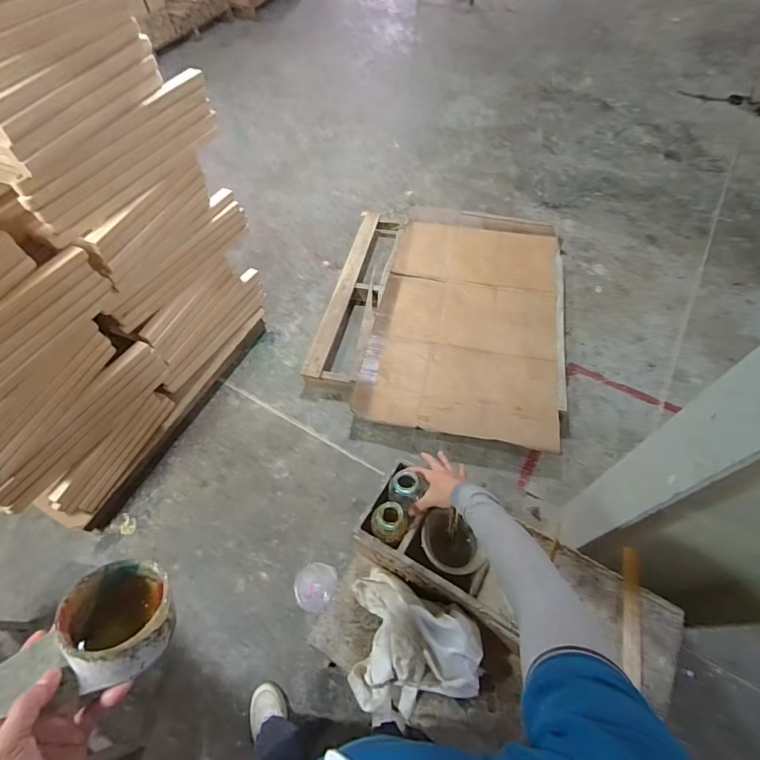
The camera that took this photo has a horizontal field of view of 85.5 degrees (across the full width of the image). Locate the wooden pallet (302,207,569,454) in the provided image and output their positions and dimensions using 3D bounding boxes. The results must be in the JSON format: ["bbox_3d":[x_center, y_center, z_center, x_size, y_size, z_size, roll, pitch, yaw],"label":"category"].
[{"bbox_3d":[0.293,-0.326,1.773,1.035,0.169,1.140,12,59,9],"label":"wooden pallet"}]

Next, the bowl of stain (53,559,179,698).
[{"bbox_3d":[-0.225,0.207,0.350,0.088,0.058,0.088,4,28,-2],"label":"bowl of stain"}]

